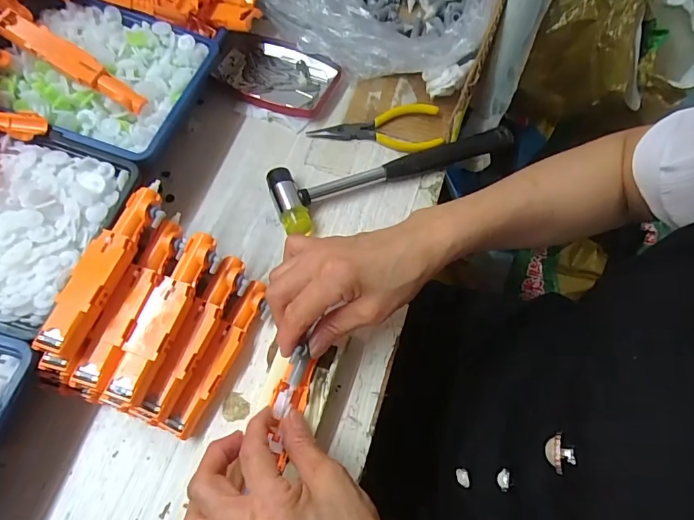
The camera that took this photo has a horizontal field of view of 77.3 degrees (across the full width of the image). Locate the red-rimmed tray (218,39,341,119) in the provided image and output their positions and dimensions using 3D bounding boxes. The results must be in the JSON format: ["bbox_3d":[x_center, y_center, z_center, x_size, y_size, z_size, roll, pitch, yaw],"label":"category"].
[{"bbox_3d":[-0.074,-0.186,0.439,0.116,0.015,0.081,21,65,6],"label":"red-rimmed tray"}]

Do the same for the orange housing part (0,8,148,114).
[{"bbox_3d":[-0.217,-0.158,0.345,0.118,0.011,0.023,32,66,-11],"label":"orange housing part"}]

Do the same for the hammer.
[{"bbox_3d":[0.042,-0.091,0.398,0.230,0.021,0.063,-24,69,-14],"label":"hammer"}]

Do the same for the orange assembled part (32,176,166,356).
[{"bbox_3d":[-0.155,0.003,0.287,0.025,0.021,0.124,19,65,6],"label":"orange assembled part"}]

